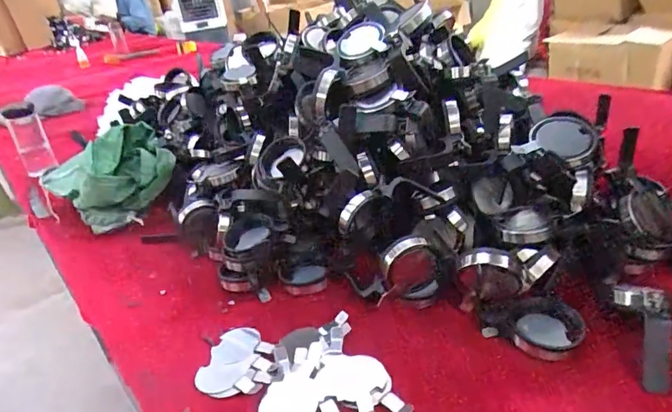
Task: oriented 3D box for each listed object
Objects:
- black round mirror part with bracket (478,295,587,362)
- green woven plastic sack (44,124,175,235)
[{"bbox_3d":[0.203,0.123,0.466,0.097,0.023,0.059,-8,29,1],"label":"black round mirror part with bracket"},{"bbox_3d":[-0.375,-0.044,0.772,0.189,0.119,0.156,-24,33,-26],"label":"green woven plastic sack"}]

